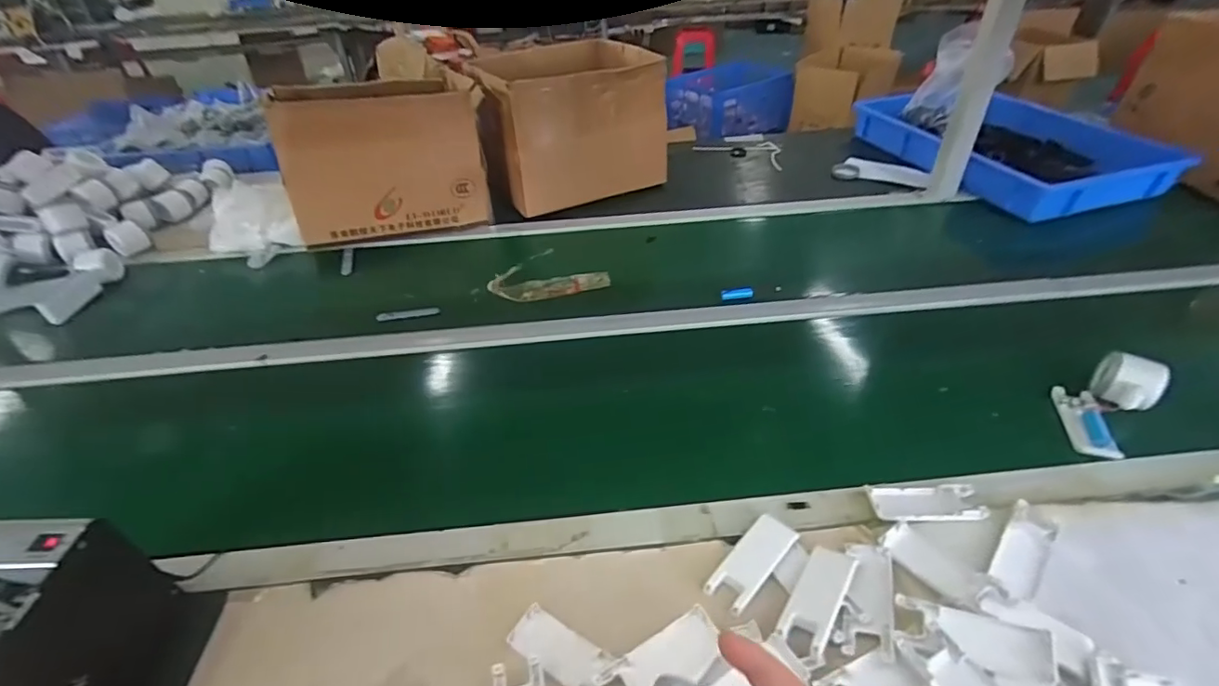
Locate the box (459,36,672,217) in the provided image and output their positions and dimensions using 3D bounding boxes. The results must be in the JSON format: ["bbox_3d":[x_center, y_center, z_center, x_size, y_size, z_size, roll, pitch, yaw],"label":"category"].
[{"bbox_3d":[-0.082,-0.461,1.184,0.344,0.281,0.271,-16,40,-17],"label":"box"}]

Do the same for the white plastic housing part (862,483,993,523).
[{"bbox_3d":[0.318,0.160,0.548,0.101,0.010,0.043,0,38,3],"label":"white plastic housing part"}]

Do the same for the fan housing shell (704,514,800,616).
[{"bbox_3d":[0.135,0.203,0.513,0.097,0.013,0.041,-32,47,-32],"label":"fan housing shell"}]

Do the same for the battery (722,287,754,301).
[{"bbox_3d":[0.205,-0.078,0.873,0.048,0.014,0.018,0,38,2],"label":"battery"}]

